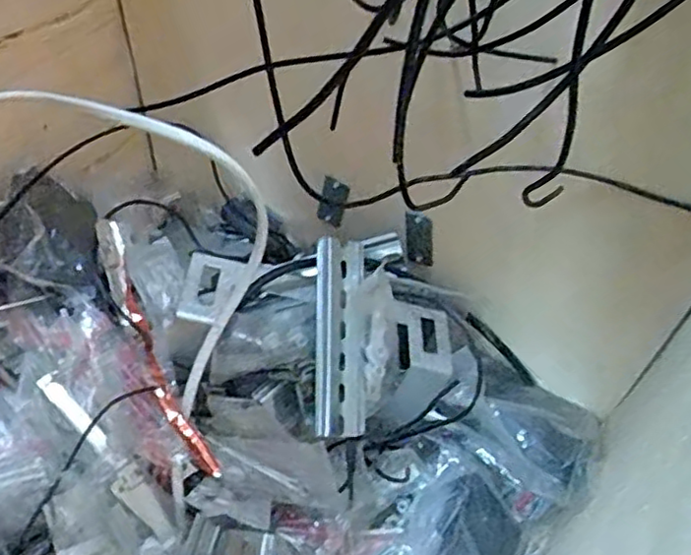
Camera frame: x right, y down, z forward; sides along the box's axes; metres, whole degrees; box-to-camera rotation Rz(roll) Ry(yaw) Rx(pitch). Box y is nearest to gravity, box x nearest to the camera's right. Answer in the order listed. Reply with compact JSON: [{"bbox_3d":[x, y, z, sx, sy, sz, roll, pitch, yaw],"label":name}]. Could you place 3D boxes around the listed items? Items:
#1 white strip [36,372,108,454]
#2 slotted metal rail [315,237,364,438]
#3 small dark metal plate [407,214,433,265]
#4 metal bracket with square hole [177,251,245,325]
[{"bbox_3d":[-0.167,0.083,0.404,0.010,0.004,0.057,-41,97,-16],"label":"white strip"},{"bbox_3d":[-0.004,0.039,0.428,0.036,0.010,0.125,7,80,-33],"label":"slotted metal rail"},{"bbox_3d":[0.054,-0.027,0.482,0.021,0.046,0.004,21,47,26],"label":"small dark metal plate"},{"bbox_3d":[-0.087,0.006,0.419,0.035,0.011,0.051,10,47,1],"label":"metal bracket with square hole"}]

